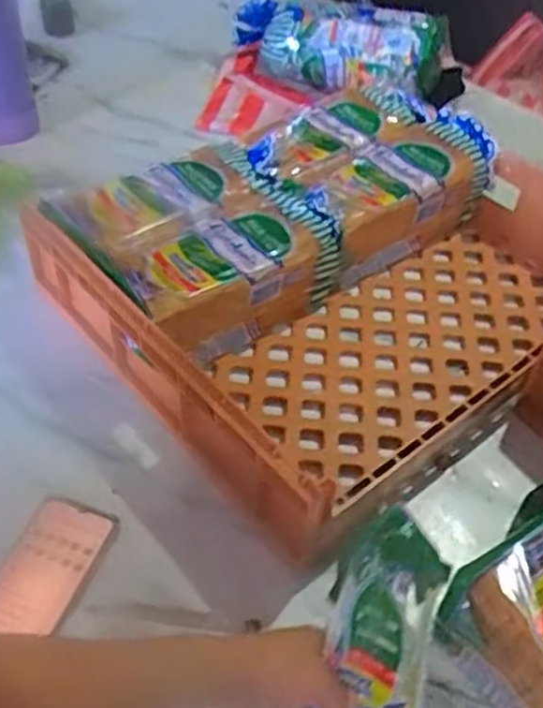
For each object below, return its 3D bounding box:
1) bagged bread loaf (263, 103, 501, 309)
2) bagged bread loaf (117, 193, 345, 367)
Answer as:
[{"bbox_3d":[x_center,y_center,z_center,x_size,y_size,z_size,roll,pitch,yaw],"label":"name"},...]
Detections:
[{"bbox_3d":[0.139,-0.191,0.934,0.306,0.119,0.118,-29,56,-27],"label":"bagged bread loaf"},{"bbox_3d":[-0.044,-0.087,0.819,0.255,0.131,0.114,-31,56,-27],"label":"bagged bread loaf"}]

